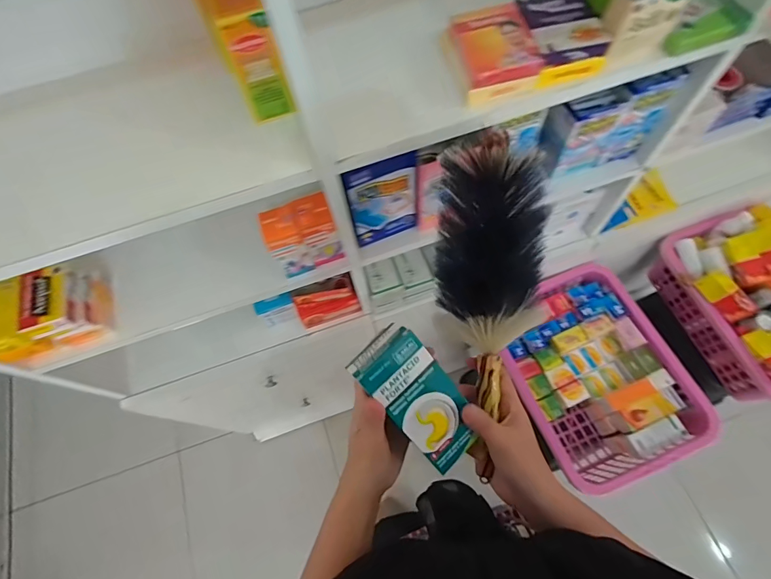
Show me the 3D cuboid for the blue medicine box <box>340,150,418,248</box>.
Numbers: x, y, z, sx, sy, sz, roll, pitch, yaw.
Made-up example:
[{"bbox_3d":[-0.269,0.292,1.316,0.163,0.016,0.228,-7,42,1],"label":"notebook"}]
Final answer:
[{"bbox_3d":[-0.002,-0.114,0.554,0.098,0.158,0.020,-25,67,-8],"label":"blue medicine box"}]

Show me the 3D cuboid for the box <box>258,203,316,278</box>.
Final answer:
[{"bbox_3d":[-0.135,-0.065,0.571,0.046,0.103,0.050,-22,67,-7],"label":"box"}]

